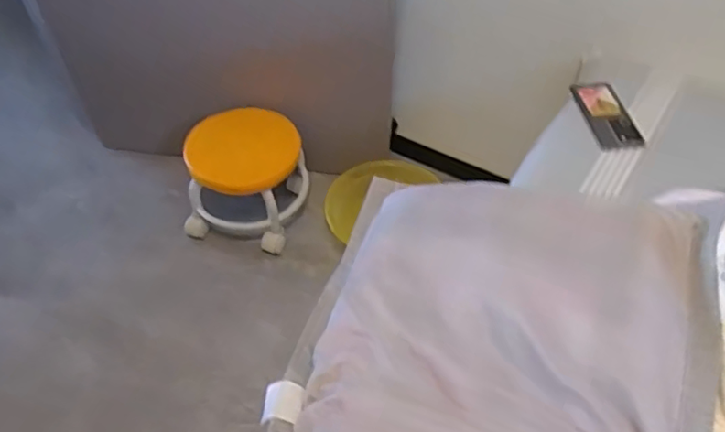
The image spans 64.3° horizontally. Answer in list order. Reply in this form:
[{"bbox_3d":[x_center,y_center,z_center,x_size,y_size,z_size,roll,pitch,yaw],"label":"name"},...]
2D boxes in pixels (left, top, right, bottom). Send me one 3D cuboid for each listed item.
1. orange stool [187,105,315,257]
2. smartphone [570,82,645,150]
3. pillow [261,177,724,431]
[{"bbox_3d":[-0.275,-0.092,1.351,0.256,0.266,0.223,10,50,10],"label":"orange stool"},{"bbox_3d":[0.414,-0.175,0.988,0.078,0.011,0.160,-9,54,-5],"label":"smartphone"},{"bbox_3d":[0.119,0.187,0.543,0.408,0.111,0.546,13,51,12],"label":"pillow"}]

